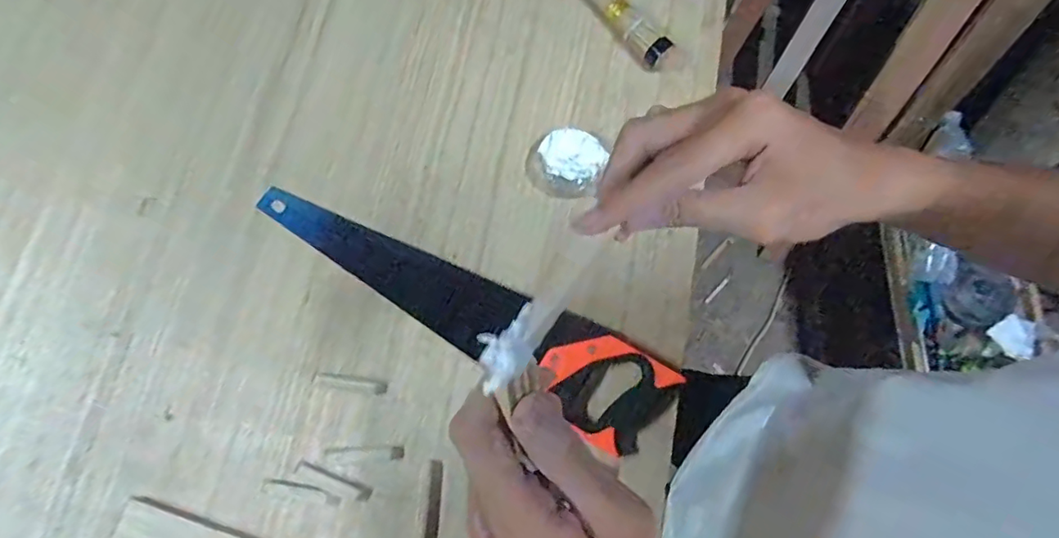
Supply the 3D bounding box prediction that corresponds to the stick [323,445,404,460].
[{"bbox_3d":[-0.179,0.198,0.600,0.083,0.004,0.014,0,74,0],"label":"stick"}]

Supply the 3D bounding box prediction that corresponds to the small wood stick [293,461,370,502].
[{"bbox_3d":[-0.210,0.227,0.595,0.086,0.004,0.016,22,75,6],"label":"small wood stick"}]

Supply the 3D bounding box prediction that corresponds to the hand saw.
[{"bbox_3d":[-0.086,0.038,0.637,0.517,0.019,0.105,28,76,7],"label":"hand saw"}]

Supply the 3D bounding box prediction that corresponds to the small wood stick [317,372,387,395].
[{"bbox_3d":[-0.198,0.127,0.620,0.077,0.004,0.013,11,74,3],"label":"small wood stick"}]

